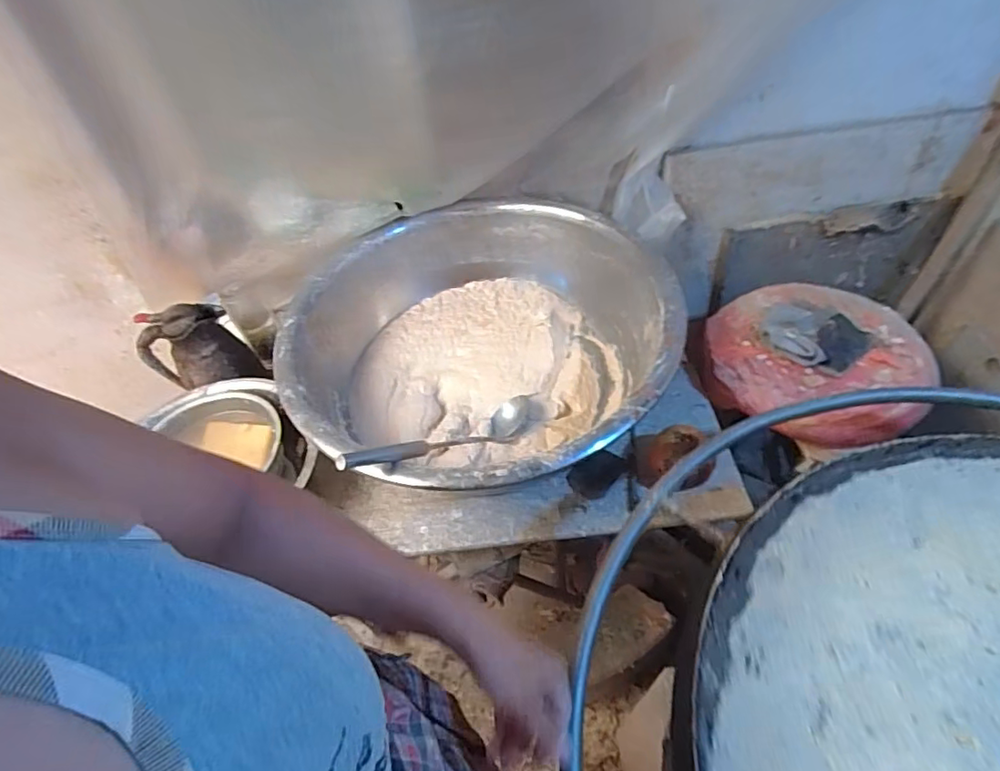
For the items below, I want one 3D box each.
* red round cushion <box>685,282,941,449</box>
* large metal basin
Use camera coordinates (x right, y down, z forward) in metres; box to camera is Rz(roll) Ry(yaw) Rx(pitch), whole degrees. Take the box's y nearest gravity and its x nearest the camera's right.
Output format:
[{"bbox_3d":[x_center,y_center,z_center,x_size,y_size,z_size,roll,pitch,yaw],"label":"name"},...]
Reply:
[{"bbox_3d":[0.497,-0.045,0.884,0.295,0.105,0.322,-3,49,3],"label":"red round cushion"},{"bbox_3d":[-0.033,-0.063,0.904,0.576,0.185,0.582,-3,49,3],"label":"large metal basin"}]

